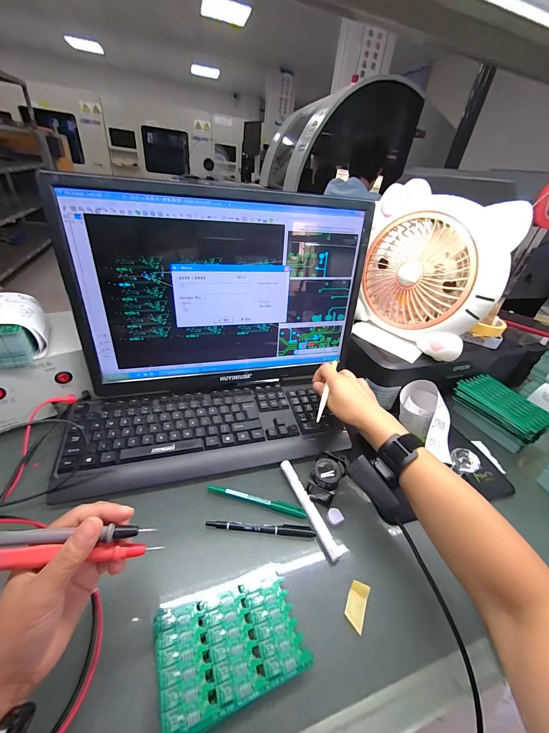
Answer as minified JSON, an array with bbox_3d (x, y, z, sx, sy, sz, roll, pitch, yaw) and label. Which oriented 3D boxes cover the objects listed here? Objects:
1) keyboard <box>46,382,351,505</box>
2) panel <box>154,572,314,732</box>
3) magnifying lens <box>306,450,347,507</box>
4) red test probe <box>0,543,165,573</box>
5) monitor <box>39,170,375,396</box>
[{"bbox_3d":[-0.095,0.101,0.459,0.423,0.029,0.143,-4,37,-16],"label":"keyboard"},{"bbox_3d":[-0.041,0.262,0.271,0.129,0.004,0.088,-9,39,-22],"label":"panel"},{"bbox_3d":[0.075,0.156,0.403,0.046,0.047,0.056,20,37,16],"label":"magnifying lens"},{"bbox_3d":[-0.163,0.147,0.221,0.138,0.013,0.015,8,34,-18],"label":"red test probe"},{"bbox_3d":[-0.070,-0.097,0.451,0.426,0.313,0.065,-3,37,-15],"label":"monitor"}]

